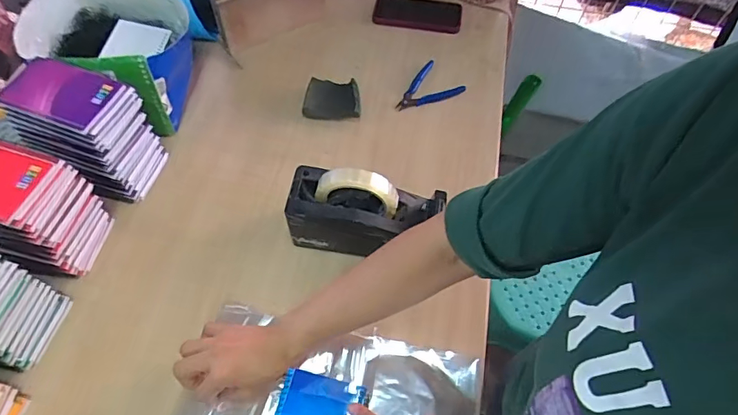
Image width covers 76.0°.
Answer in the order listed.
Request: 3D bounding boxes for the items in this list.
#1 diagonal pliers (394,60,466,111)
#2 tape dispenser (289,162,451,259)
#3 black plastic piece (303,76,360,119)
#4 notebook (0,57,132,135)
[{"bbox_3d":[0.097,-0.206,0.834,0.125,0.013,0.083,-37,67,-24],"label":"diagonal pliers"},{"bbox_3d":[-0.003,0.008,0.627,0.202,0.142,0.074,10,57,2],"label":"tape dispenser"},{"bbox_3d":[-0.061,-0.184,0.802,0.092,0.034,0.073,6,57,0],"label":"black plastic piece"},{"bbox_3d":[-0.390,-0.148,0.600,0.142,0.010,0.090,19,60,10],"label":"notebook"}]

